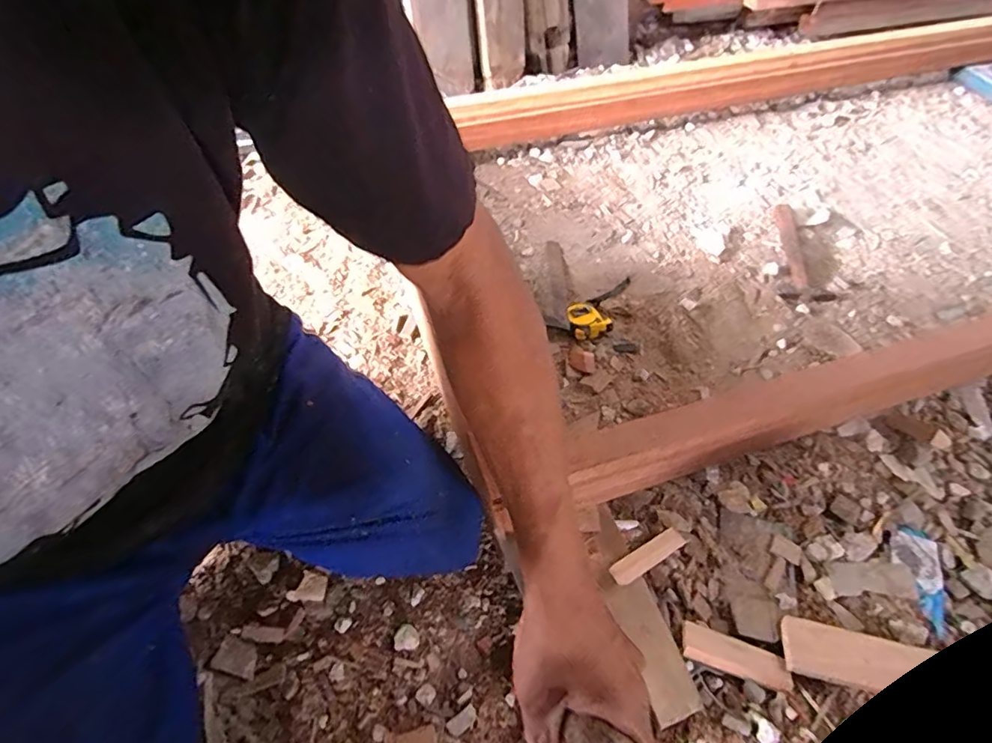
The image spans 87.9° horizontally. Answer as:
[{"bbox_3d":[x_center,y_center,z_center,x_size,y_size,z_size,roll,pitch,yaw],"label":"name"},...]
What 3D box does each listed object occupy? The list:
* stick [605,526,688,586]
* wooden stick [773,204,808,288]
[{"bbox_3d":[0.176,0.214,0.598,0.114,0.006,0.026,-17,51,-33],"label":"stick"},{"bbox_3d":[0.597,-0.257,1.041,0.040,0.013,0.264,9,51,7],"label":"wooden stick"}]

